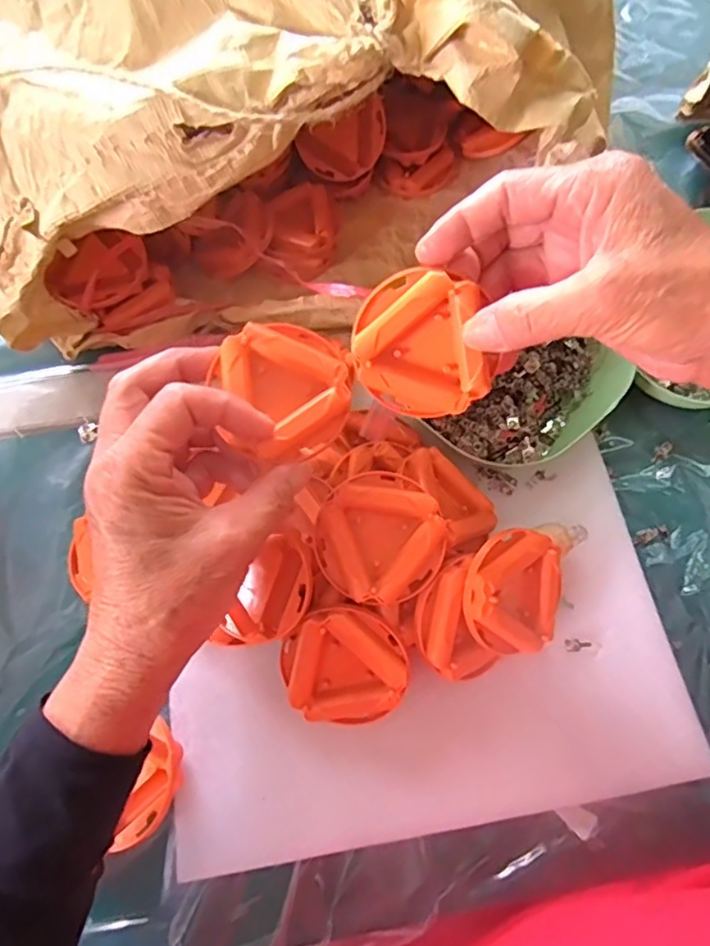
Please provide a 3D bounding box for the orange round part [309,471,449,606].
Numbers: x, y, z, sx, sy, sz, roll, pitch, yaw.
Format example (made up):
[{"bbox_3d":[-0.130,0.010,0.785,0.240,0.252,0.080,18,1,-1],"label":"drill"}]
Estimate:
[{"bbox_3d":[0.012,0.032,0.299,0.061,0.022,0.059,0,69,0],"label":"orange round part"}]

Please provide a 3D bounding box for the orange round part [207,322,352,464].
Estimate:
[{"bbox_3d":[-0.034,-0.035,0.275,0.060,0.016,0.060,1,82,-5],"label":"orange round part"}]

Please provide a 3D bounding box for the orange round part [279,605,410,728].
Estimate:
[{"bbox_3d":[-0.006,0.096,0.302,0.059,0.015,0.060,2,102,11],"label":"orange round part"}]

